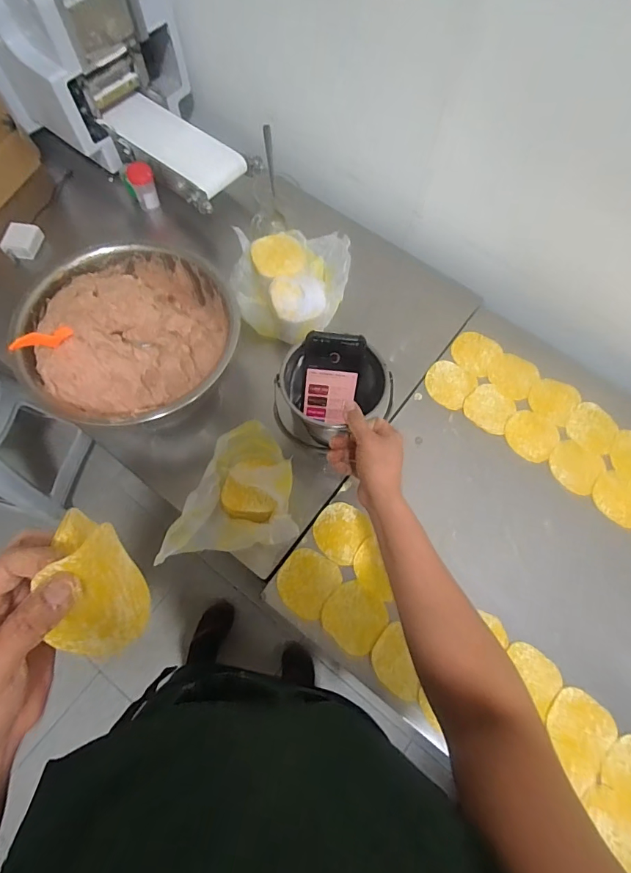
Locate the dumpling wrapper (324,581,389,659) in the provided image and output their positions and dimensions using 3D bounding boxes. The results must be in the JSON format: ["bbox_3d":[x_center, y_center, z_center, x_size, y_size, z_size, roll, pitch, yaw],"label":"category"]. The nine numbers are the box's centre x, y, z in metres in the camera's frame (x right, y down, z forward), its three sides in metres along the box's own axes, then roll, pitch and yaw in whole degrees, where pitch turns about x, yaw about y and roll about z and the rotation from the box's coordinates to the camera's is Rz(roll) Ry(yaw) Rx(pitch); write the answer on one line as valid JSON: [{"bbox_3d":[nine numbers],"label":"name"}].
[{"bbox_3d":[0.051,0.232,0.556,0.076,0.004,0.074,36,70,12],"label":"dumpling wrapper"}]

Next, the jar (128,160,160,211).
[{"bbox_3d":[-0.307,-0.448,0.777,0.041,0.074,0.037,-17,68,-9],"label":"jar"}]

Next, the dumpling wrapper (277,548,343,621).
[{"bbox_3d":[-0.012,0.192,0.572,0.076,0.005,0.077,33,70,11],"label":"dumpling wrapper"}]

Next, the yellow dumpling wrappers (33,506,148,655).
[{"bbox_3d":[-0.134,0.089,0.263,0.045,0.063,0.081,0,67,-3],"label":"yellow dumpling wrappers"}]

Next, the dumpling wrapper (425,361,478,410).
[{"bbox_3d":[0.214,-0.085,0.693,0.075,0.004,0.075,36,70,12],"label":"dumpling wrapper"}]

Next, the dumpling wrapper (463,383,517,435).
[{"bbox_3d":[0.274,-0.046,0.679,0.072,0.005,0.079,31,69,10],"label":"dumpling wrapper"}]

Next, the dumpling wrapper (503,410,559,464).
[{"bbox_3d":[0.335,-0.004,0.666,0.076,0.004,0.080,36,70,12],"label":"dumpling wrapper"}]

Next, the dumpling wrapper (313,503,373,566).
[{"bbox_3d":[0.035,0.131,0.596,0.073,0.004,0.076,37,70,12],"label":"dumpling wrapper"}]

